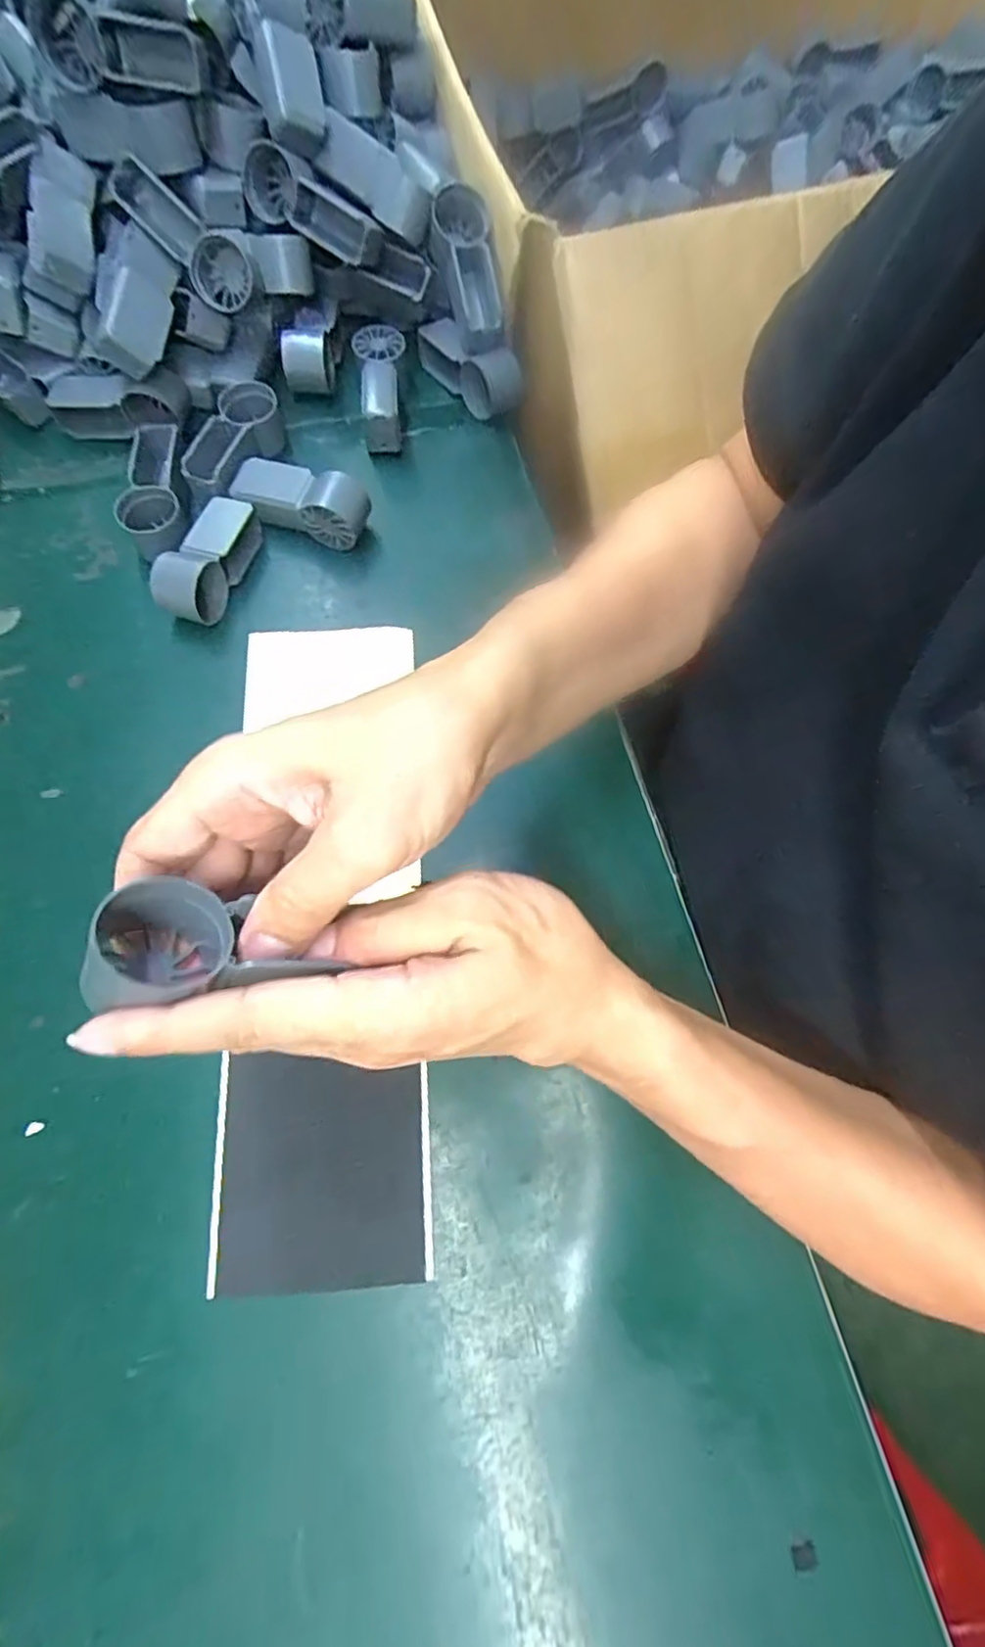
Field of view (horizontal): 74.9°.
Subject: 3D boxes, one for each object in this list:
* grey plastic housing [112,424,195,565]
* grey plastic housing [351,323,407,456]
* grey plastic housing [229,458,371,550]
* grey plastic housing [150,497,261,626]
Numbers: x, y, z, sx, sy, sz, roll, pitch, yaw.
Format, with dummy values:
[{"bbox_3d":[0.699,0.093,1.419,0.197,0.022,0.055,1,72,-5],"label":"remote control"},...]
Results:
[{"bbox_3d":[-0.226,-0.225,0.435,0.039,0.034,0.096,-1,72,-3],"label":"grey plastic housing"},{"bbox_3d":[-0.080,-0.315,0.475,0.035,0.042,0.092,-7,72,-5],"label":"grey plastic housing"},{"bbox_3d":[-0.132,-0.223,0.445,0.094,0.042,0.045,17,72,3],"label":"grey plastic housing"},{"bbox_3d":[-0.185,-0.174,0.424,0.041,0.037,0.092,22,72,5],"label":"grey plastic housing"}]

